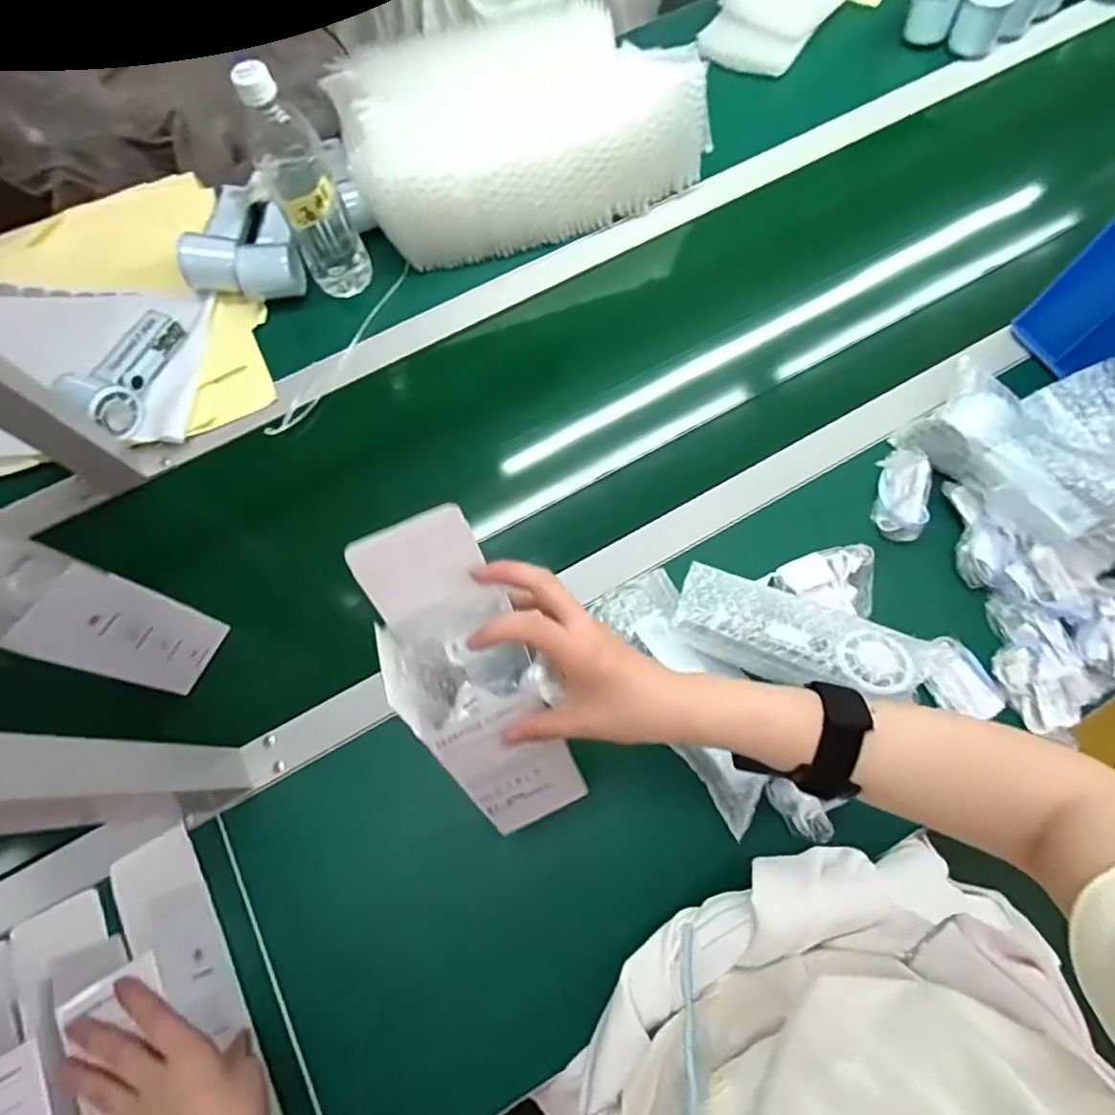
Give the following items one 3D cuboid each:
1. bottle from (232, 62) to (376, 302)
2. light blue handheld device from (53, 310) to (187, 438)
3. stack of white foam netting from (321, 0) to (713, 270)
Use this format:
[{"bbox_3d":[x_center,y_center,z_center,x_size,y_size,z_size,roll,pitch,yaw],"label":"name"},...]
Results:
[{"bbox_3d":[-0.253,-0.367,0.602,0.066,0.218,0.072,-28,73,-8],"label":"bottle"},{"bbox_3d":[-0.446,-0.197,0.617,0.048,0.065,0.144,9,72,4],"label":"light blue handheld device"},{"bbox_3d":[-0.041,-0.488,0.677,0.380,0.121,0.215,-19,72,-5],"label":"stack of white foam netting"}]

